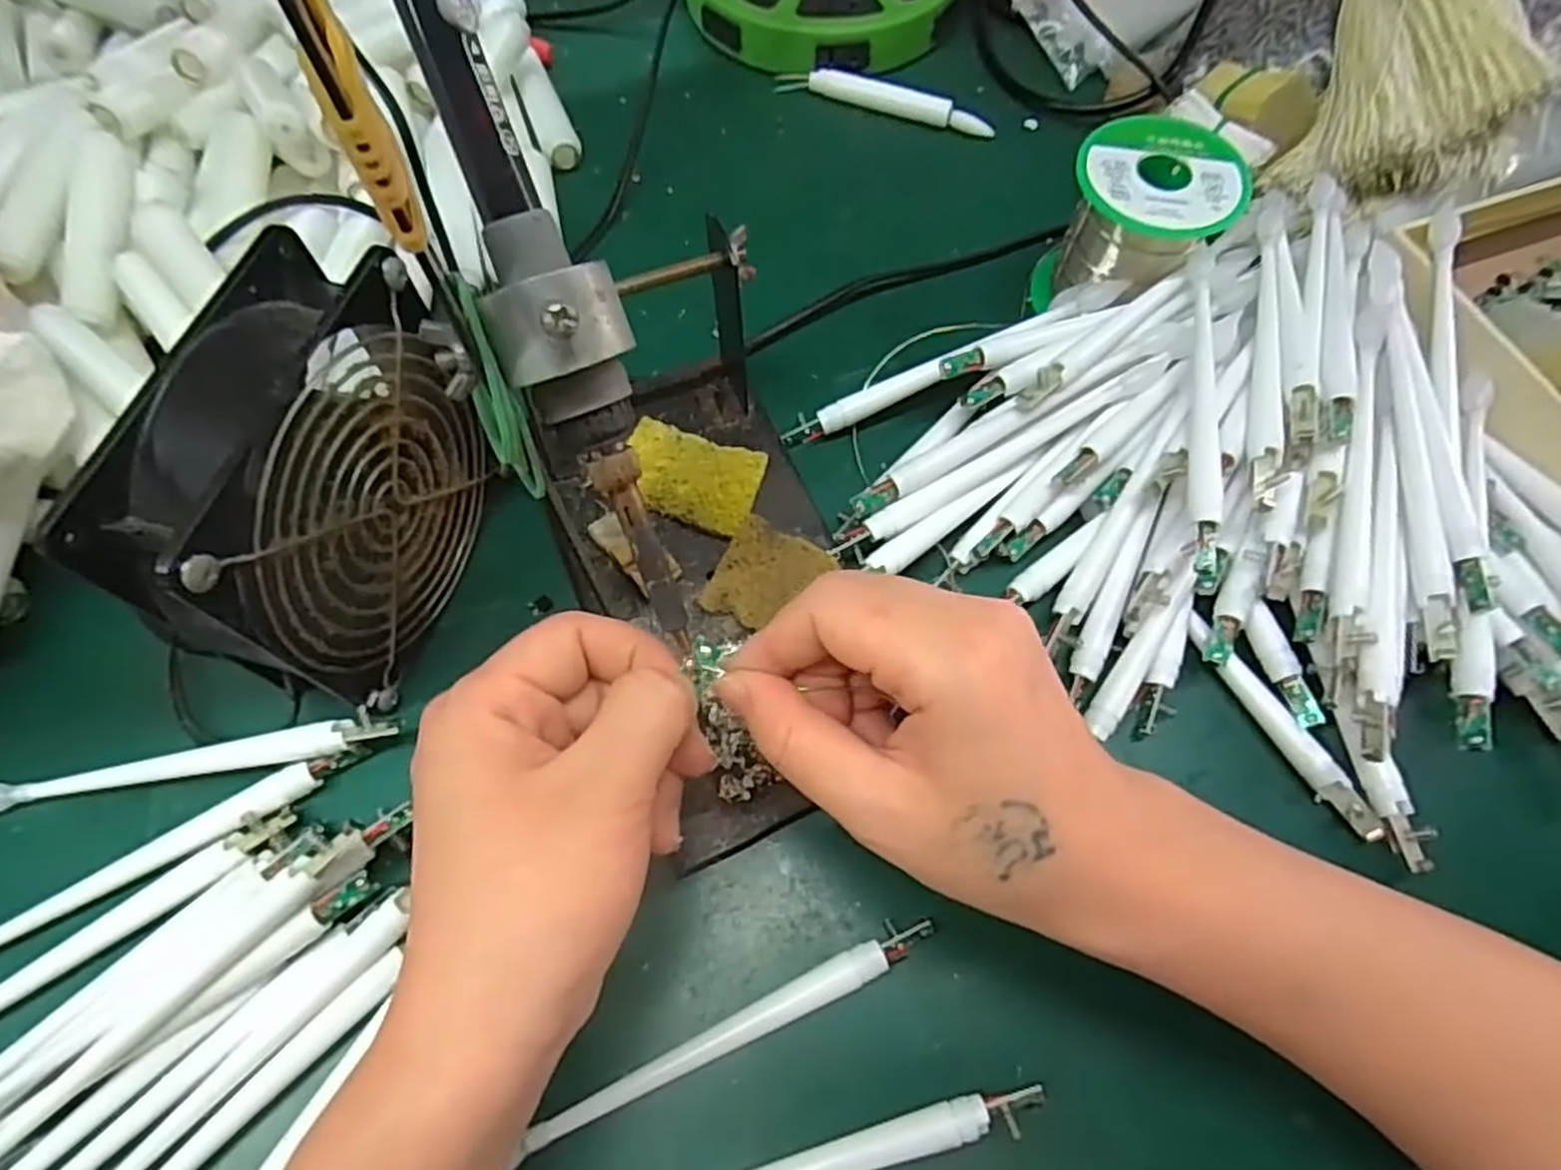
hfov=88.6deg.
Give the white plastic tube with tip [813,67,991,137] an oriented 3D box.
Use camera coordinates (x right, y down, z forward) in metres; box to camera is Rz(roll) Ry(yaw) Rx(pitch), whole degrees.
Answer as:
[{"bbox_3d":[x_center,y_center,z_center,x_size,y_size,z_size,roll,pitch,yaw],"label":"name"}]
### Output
[{"bbox_3d":[0.065,-0.258,0.429,0.101,0.010,0.009,17,67,6],"label":"white plastic tube with tip"}]

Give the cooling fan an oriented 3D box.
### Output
[{"bbox_3d":[-0.148,-0.030,0.258,0.049,0.114,0.116,18,67,7],"label":"cooling fan"}]

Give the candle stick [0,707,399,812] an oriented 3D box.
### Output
[{"bbox_3d":[-0.210,0.063,0.278,0.152,0.011,0.012,-10,66,-6],"label":"candle stick"}]

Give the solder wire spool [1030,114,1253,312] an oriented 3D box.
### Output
[{"bbox_3d":[0.153,-0.156,0.354,0.063,0.070,0.062,1,66,-1],"label":"solder wire spool"}]

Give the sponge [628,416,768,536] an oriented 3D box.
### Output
[{"bbox_3d":[-0.037,-0.043,0.324,0.056,0.007,0.039,18,67,6],"label":"sponge"}]

